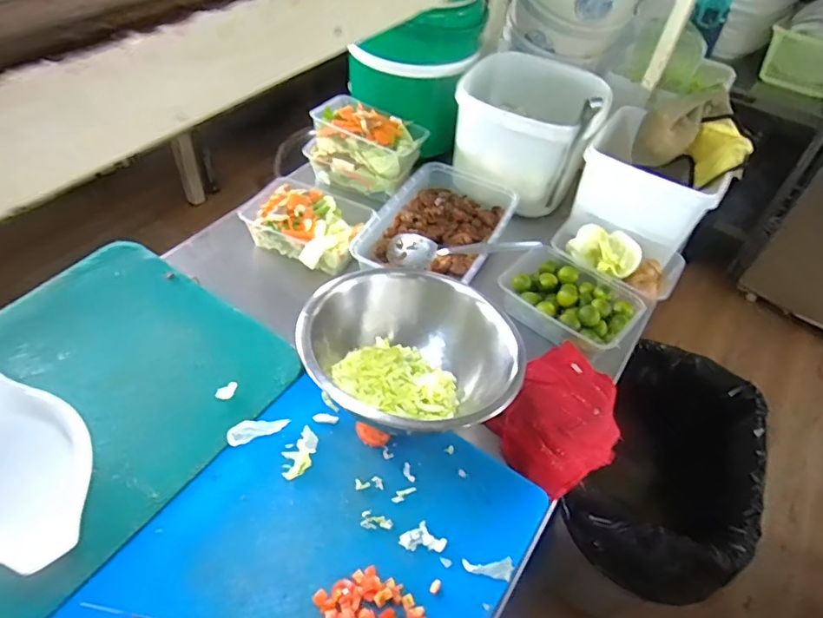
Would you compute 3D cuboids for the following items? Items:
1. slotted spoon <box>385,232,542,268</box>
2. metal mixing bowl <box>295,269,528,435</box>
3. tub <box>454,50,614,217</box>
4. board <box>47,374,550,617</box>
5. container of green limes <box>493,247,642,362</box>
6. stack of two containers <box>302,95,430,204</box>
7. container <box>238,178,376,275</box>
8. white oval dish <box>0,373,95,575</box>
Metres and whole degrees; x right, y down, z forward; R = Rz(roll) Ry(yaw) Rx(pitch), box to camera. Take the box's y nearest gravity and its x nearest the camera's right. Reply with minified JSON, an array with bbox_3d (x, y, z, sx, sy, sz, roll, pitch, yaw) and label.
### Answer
[{"bbox_3d":[0.065,-0.081,0.726,0.203,0.026,0.050,-1,47,19],"label":"slotted spoon"},{"bbox_3d":[0.001,0.054,0.582,0.233,0.110,0.191,-4,50,-10],"label":"metal mixing bowl"},{"bbox_3d":[0.188,-0.305,0.876,0.219,0.172,0.200,22,51,12],"label":"tub"},{"bbox_3d":[-0.102,0.245,0.466,0.300,0.026,0.431,28,51,19],"label":"board"},{"bbox_3d":[0.211,-0.010,0.728,0.172,0.049,0.120,38,56,24],"label":"container of green limes"},{"bbox_3d":[-0.074,-0.269,0.898,0.176,0.109,0.123,21,50,11],"label":"stack of two containers"},{"bbox_3d":[-0.150,-0.125,0.787,0.179,0.059,0.129,31,53,19],"label":"container"},{"bbox_3d":[-0.377,0.150,0.505,0.127,0.033,0.223,-30,59,-28],"label":"white oval dish"}]

